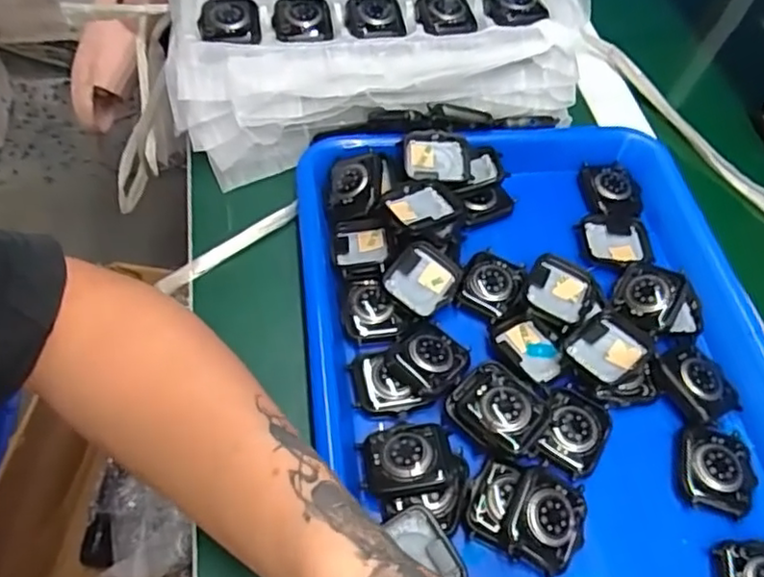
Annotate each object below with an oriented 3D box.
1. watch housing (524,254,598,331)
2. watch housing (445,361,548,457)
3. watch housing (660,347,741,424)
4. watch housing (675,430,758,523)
[{"bbox_3d":[0.104,0.003,0.372,0.037,0.010,0.044,25,57,12],"label":"watch housing"},{"bbox_3d":[0.061,0.061,0.332,0.046,0.013,0.039,41,62,21],"label":"watch housing"},{"bbox_3d":[0.173,0.051,0.350,0.034,0.009,0.041,-17,58,-16],"label":"watch housing"},{"bbox_3d":[0.172,0.093,0.327,0.036,0.009,0.041,15,55,6],"label":"watch housing"}]

